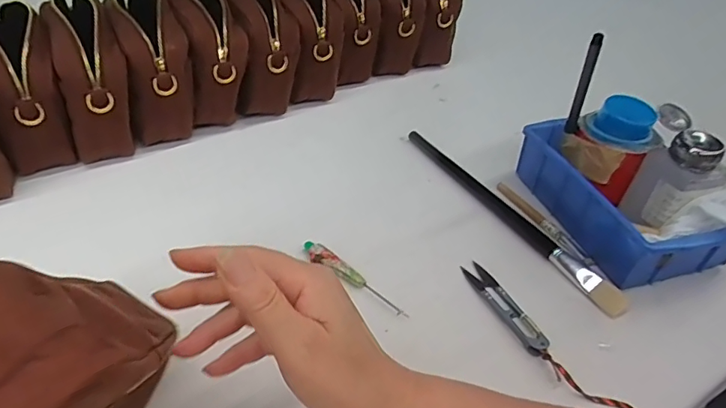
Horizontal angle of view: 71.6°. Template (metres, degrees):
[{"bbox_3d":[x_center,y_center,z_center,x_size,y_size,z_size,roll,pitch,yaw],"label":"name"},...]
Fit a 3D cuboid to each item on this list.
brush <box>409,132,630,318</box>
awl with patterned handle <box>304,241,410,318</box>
[{"bbox_3d":[0.139,0.002,0.513,0.016,0.018,0.296,-20,47,-25],"label":"brush"},{"bbox_3d":[-0.010,0.065,0.435,0.114,0.013,0.014,34,49,29],"label":"awl with patterned handle"}]

